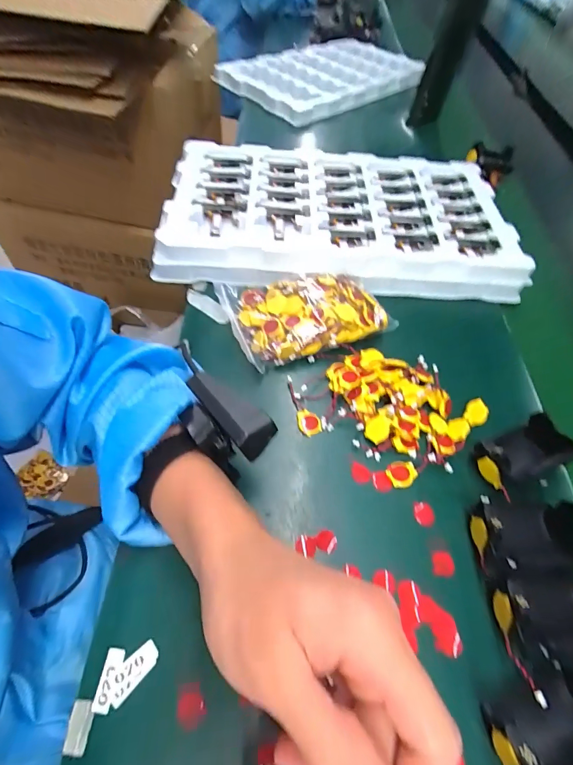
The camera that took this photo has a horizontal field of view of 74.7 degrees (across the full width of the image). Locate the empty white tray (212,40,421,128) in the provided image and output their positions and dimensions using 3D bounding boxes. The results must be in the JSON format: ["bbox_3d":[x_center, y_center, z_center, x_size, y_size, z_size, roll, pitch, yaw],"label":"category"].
[{"bbox_3d":[0.070,-0.634,0.773,0.376,0.036,0.268,-26,63,-22],"label":"empty white tray"}]

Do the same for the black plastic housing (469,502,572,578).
[{"bbox_3d":[0.177,0.112,0.276,0.072,0.036,0.052,-2,58,-6],"label":"black plastic housing"}]

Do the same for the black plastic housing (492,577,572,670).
[{"bbox_3d":[0.180,0.155,0.246,0.077,0.038,0.050,0,57,-5],"label":"black plastic housing"}]

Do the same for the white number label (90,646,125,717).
[{"bbox_3d":[-0.109,0.182,0.230,0.010,0.004,0.032,9,56,-1],"label":"white number label"}]

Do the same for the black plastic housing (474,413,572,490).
[{"bbox_3d":[0.194,0.057,0.306,0.068,0.031,0.042,-19,61,-19],"label":"black plastic housing"}]

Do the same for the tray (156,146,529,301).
[{"bbox_3d":[0.065,-0.219,0.483,0.420,0.033,0.250,2,61,-3],"label":"tray"}]

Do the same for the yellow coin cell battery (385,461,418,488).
[{"bbox_3d":[0.097,0.076,0.313,0.025,0.004,0.021,-19,64,-14],"label":"yellow coin cell battery"}]

